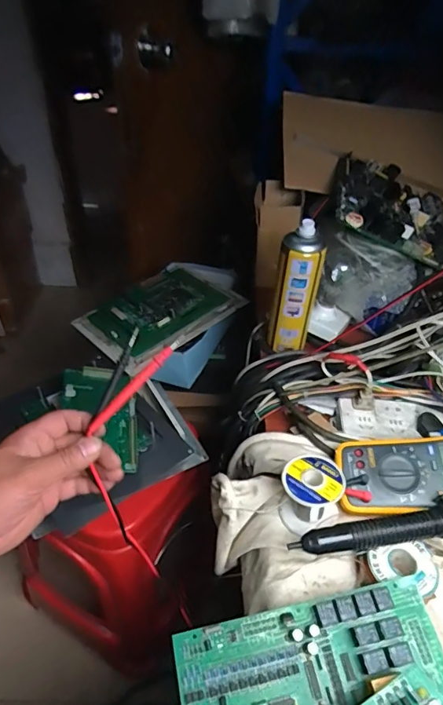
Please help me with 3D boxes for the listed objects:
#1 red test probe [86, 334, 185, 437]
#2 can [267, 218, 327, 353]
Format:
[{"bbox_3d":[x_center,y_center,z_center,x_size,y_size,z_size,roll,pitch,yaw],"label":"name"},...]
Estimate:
[{"bbox_3d":[-0.075,0.025,0.414,0.010,0.015,0.112,36,76,32],"label":"red test probe"},{"bbox_3d":[0.112,-0.094,0.691,0.062,0.199,0.056,29,48,26],"label":"can"}]

